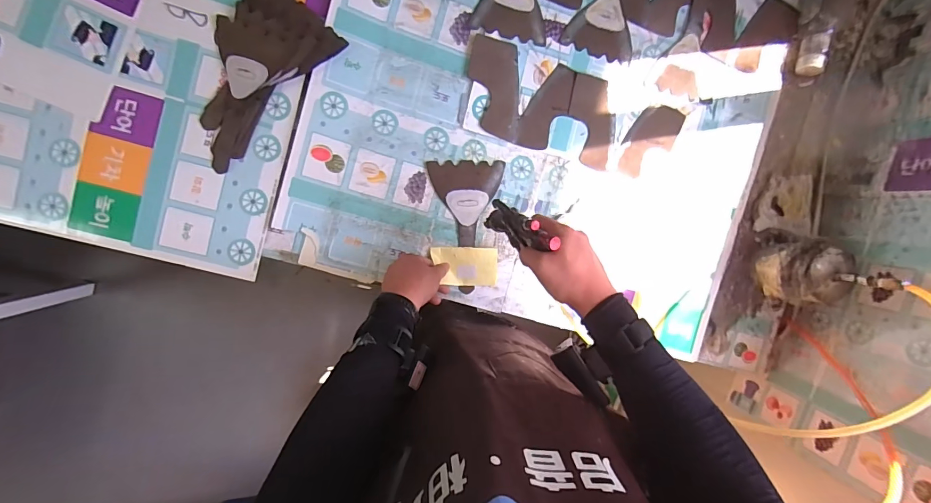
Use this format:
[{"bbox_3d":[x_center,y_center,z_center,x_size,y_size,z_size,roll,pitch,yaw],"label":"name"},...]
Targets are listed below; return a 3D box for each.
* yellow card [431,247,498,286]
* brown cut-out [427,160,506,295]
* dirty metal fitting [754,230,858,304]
[{"bbox_3d":[0.000,0.025,0.654,0.107,0.005,0.063,0,95,-7],"label":"yellow card"},{"bbox_3d":[0.006,-0.041,0.655,0.119,0.011,0.211,-3,96,-6],"label":"brown cut-out"},{"bbox_3d":[0.545,0.022,0.653,0.089,0.124,0.102,-1,97,-8],"label":"dirty metal fitting"}]

